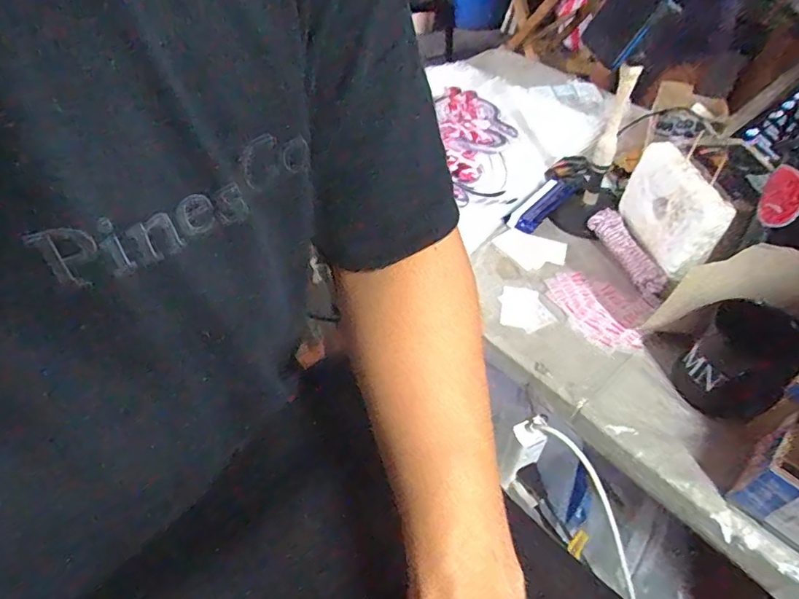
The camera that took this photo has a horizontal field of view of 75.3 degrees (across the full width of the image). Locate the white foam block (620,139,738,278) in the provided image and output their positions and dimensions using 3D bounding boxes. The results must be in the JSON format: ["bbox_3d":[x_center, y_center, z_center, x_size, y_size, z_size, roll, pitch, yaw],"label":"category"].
[{"bbox_3d":[0.326,-0.109,0.633,0.040,0.110,0.149,-9,50,-8],"label":"white foam block"}]

